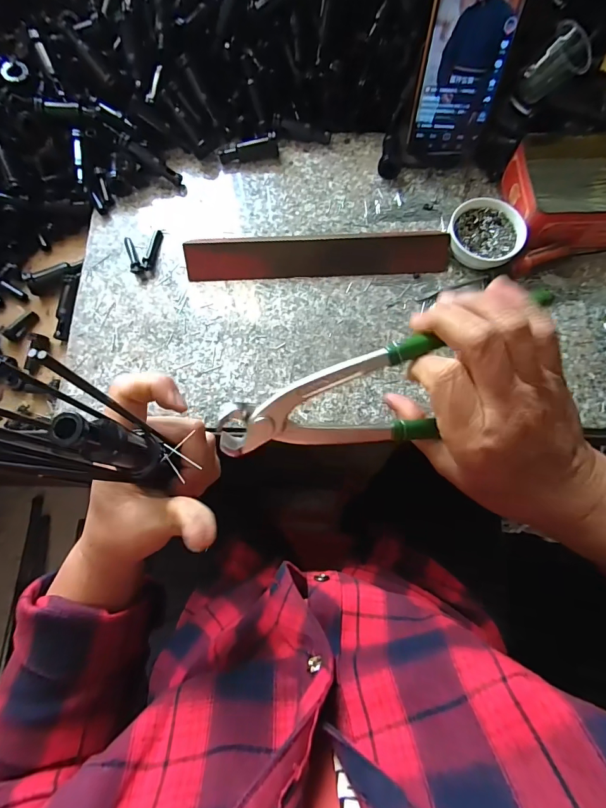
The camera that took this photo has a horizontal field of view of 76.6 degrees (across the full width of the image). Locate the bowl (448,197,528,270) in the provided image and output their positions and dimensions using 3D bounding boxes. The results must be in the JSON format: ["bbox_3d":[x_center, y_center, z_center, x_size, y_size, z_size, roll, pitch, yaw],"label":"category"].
[{"bbox_3d":[0.181,-0.168,0.385,0.070,0.028,0.066,0,74,0],"label":"bowl"}]

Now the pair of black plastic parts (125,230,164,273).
[{"bbox_3d":[-0.160,-0.158,0.394,0.039,0.010,0.045,-19,75,-6],"label":"pair of black plastic parts"}]

